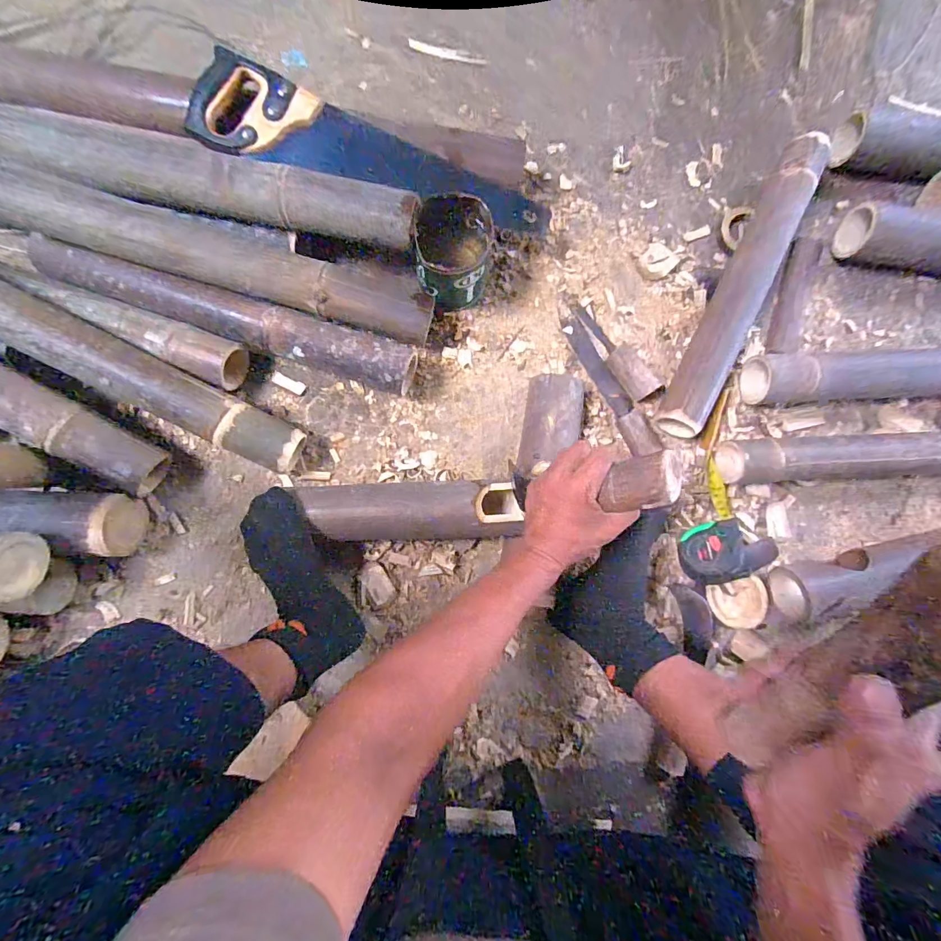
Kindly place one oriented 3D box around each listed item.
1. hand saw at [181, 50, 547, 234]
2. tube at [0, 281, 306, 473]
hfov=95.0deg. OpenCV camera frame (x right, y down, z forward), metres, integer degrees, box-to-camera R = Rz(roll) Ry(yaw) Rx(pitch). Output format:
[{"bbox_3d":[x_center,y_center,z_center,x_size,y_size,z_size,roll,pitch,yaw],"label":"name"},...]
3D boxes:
[{"bbox_3d":[-0.112,-0.402,0.554,0.453,0.026,0.098,13,85,-10],"label":"hand saw"},{"bbox_3d":[-0.454,-0.136,0.523,0.512,0.057,0.069,29,86,-15],"label":"tube"}]

